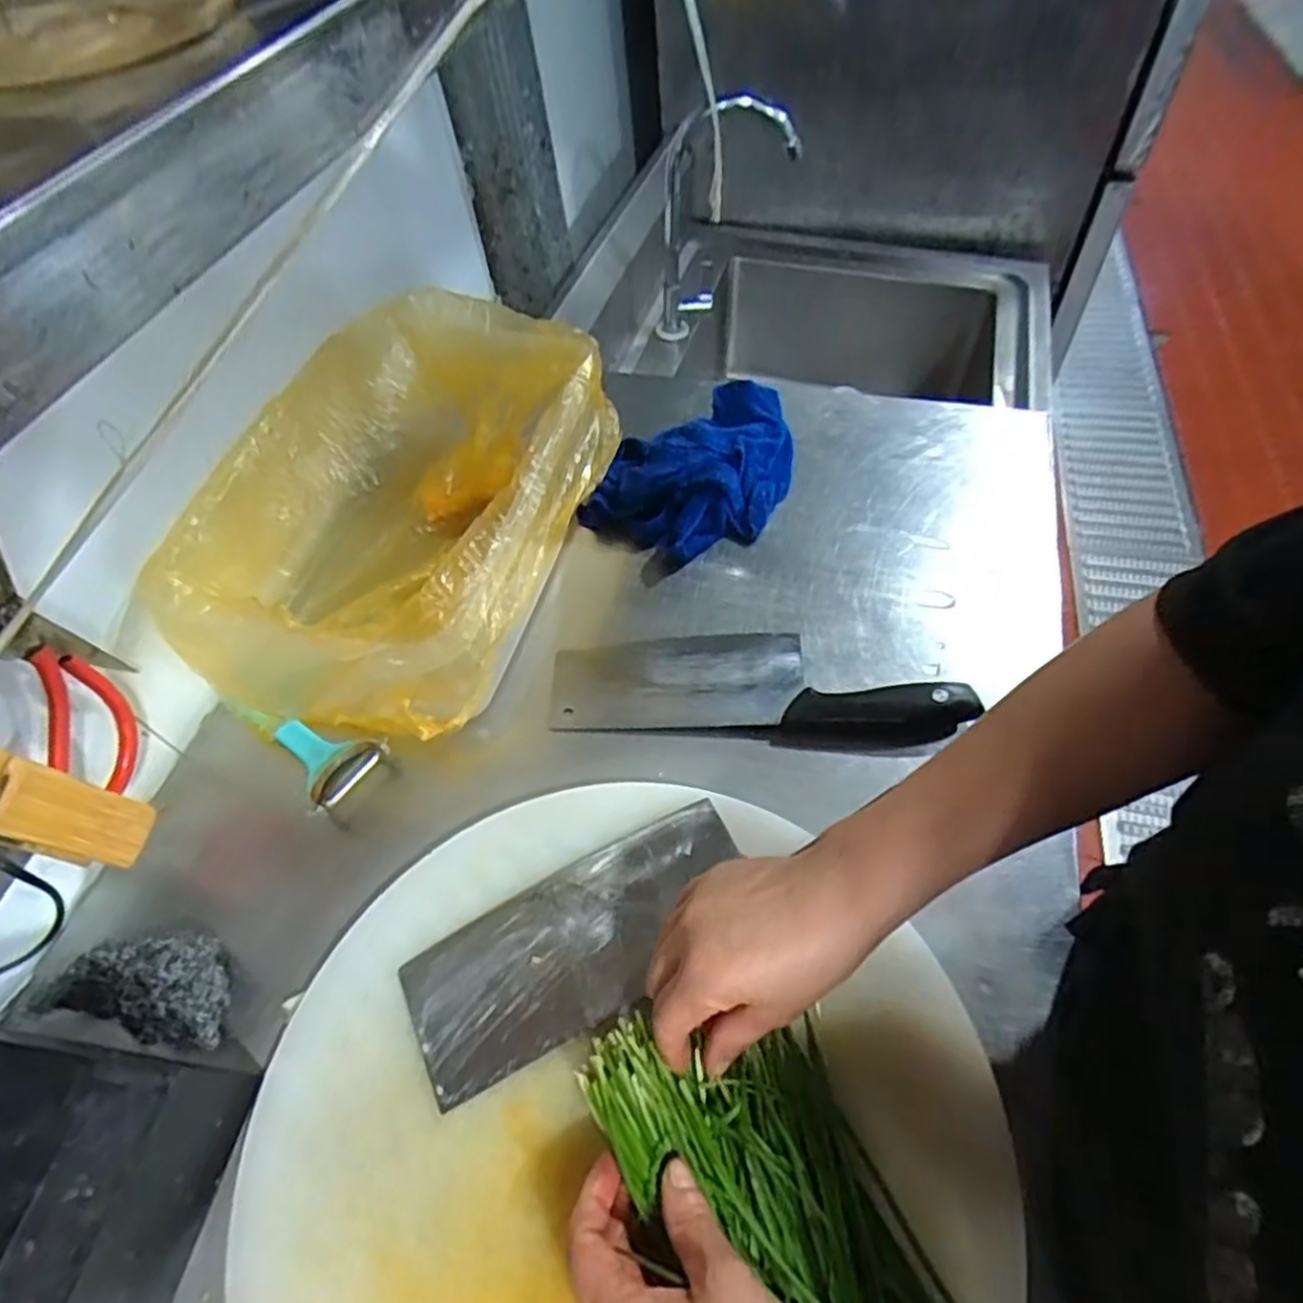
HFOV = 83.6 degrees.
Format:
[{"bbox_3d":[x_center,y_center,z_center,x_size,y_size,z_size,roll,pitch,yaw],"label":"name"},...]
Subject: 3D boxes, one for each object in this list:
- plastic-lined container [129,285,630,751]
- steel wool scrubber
[{"bbox_3d":[-0.181,-0.109,0.558,0.239,0.121,0.356,17,55,13],"label":"plastic-lined container"},{"bbox_3d":[-0.281,0.188,0.414,0.116,0.041,0.054,11,54,9],"label":"steel wool scrubber"}]

